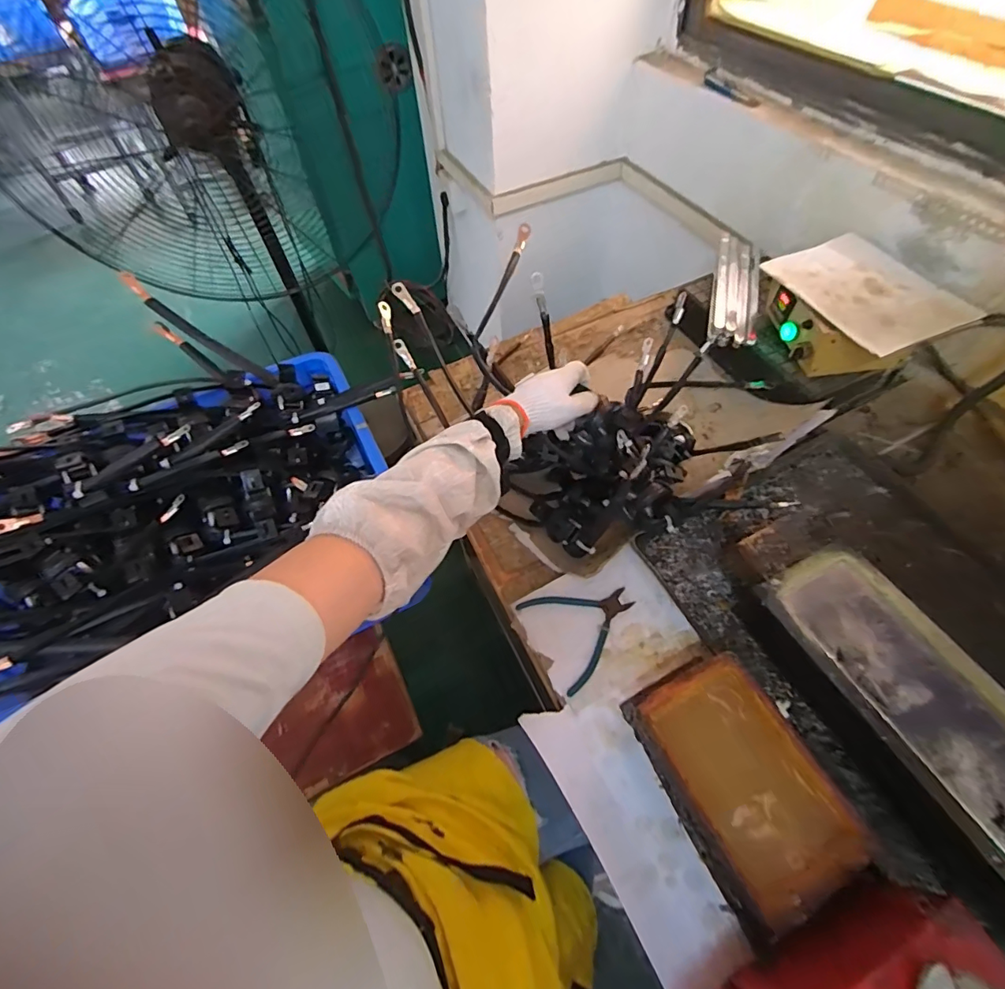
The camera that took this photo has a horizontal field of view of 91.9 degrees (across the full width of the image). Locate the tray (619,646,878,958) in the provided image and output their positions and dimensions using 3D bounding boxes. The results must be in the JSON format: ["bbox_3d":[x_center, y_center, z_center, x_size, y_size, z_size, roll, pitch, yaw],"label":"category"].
[{"bbox_3d":[0.244,0.288,0.497,0.141,0.068,0.226,-24,58,-12],"label":"tray"}]

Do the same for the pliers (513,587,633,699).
[{"bbox_3d":[0.107,0.165,0.627,0.132,0.010,0.124,-27,59,-14],"label":"pliers"}]

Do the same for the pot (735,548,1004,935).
[{"bbox_3d":[0.429,0.229,0.514,0.151,0.086,0.350,-25,58,-13],"label":"pot"}]

